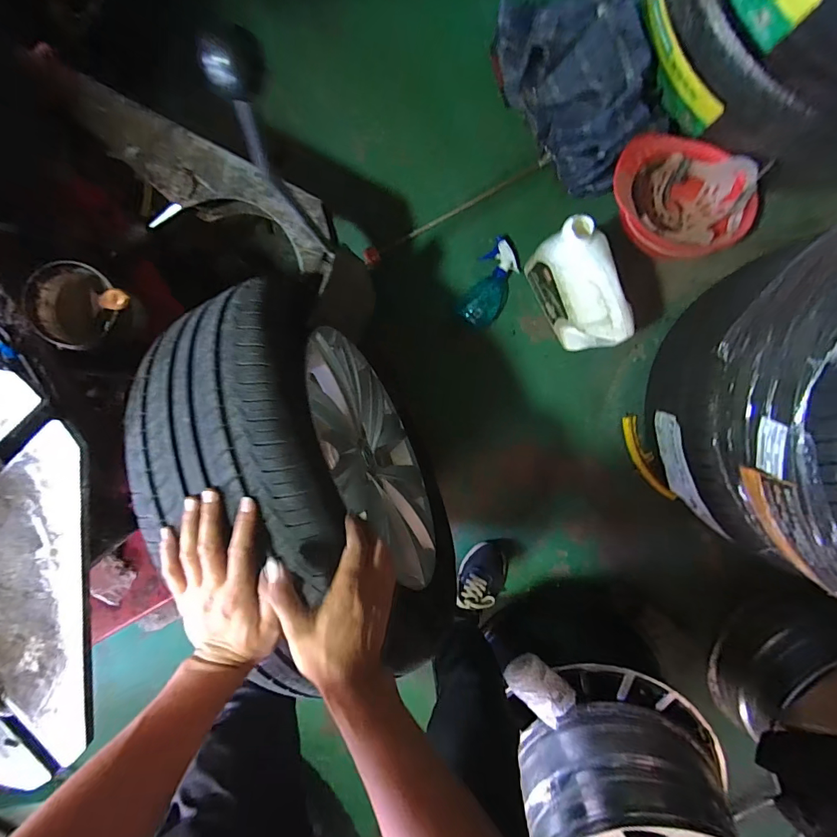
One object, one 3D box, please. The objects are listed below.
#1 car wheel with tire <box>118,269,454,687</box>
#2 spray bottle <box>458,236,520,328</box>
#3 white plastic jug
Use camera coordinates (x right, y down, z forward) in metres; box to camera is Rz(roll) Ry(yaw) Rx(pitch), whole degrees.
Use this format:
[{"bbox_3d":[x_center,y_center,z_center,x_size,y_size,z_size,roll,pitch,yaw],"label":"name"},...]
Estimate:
[{"bbox_3d":[-0.142,0.083,0.732,0.206,0.622,0.541,-25,95,8],"label":"car wheel with tire"},{"bbox_3d":[0.164,-0.299,0.945,0.087,0.070,0.184,24,99,2],"label":"spray bottle"},{"bbox_3d":[0.307,-0.239,0.821,0.094,0.283,0.224,-26,95,9],"label":"white plastic jug"}]

